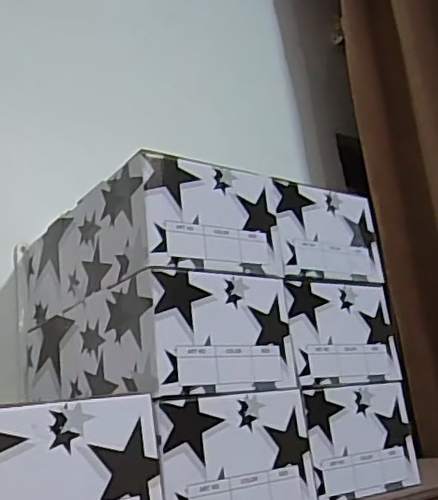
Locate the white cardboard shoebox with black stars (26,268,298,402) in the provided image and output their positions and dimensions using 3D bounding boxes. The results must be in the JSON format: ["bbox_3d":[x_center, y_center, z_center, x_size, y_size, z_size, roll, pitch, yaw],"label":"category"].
[{"bbox_3d":[-0.070,0.101,0.607,0.151,0.097,0.265,3,-17,-36],"label":"white cardboard shoebox with black stars"}]

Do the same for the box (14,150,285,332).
[{"bbox_3d":[-0.087,0.006,0.643,0.157,0.099,0.285,3,-17,-36],"label":"box"}]

